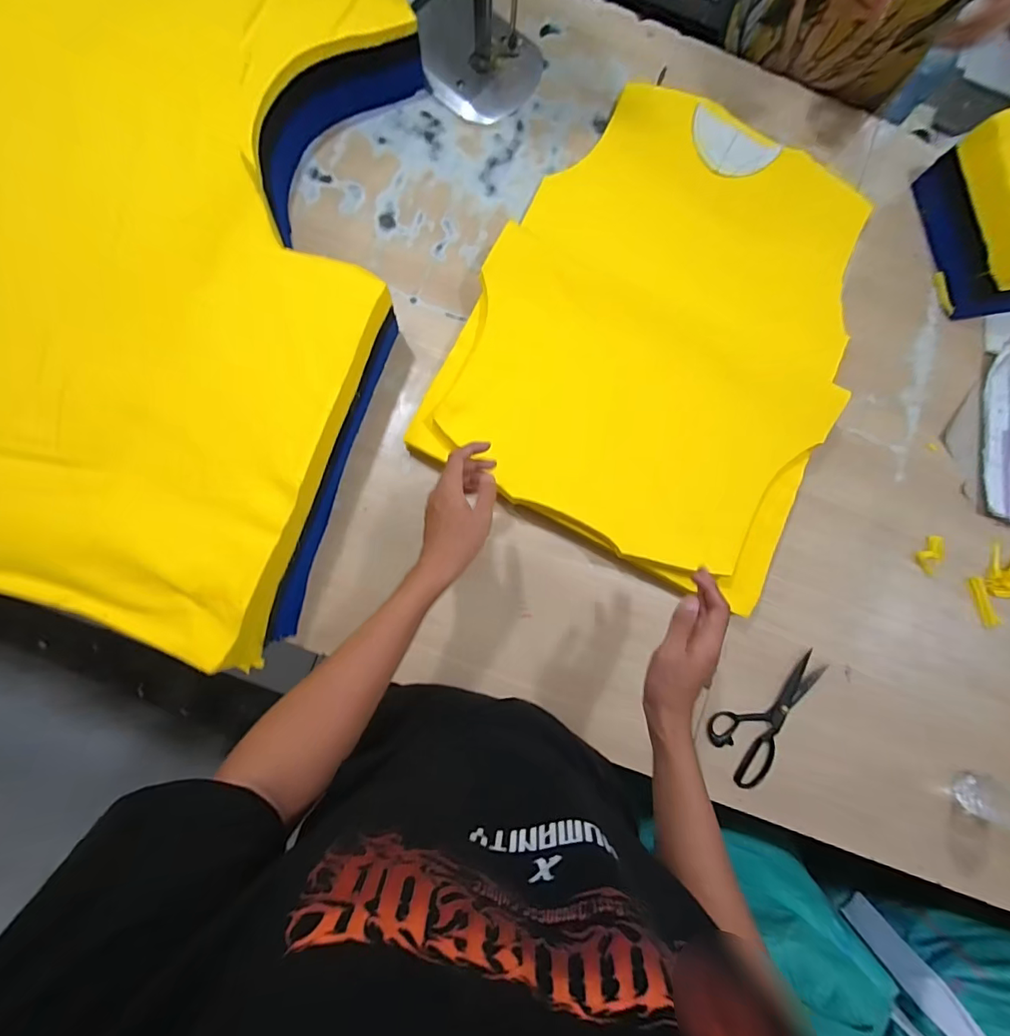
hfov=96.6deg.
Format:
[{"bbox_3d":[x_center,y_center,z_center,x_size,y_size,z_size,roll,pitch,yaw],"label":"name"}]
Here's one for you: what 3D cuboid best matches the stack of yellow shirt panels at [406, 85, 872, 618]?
[{"bbox_3d":[0.255,-0.301,0.684,0.536,0.060,0.715,27,81,-3],"label":"stack of yellow shirt panels"}]

